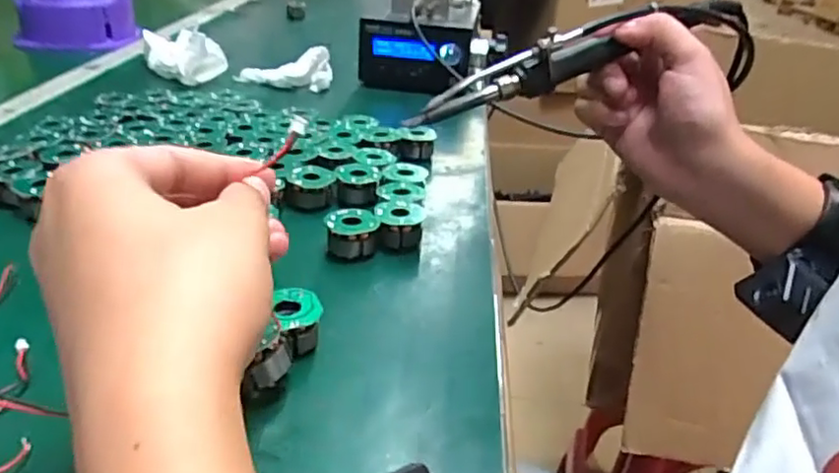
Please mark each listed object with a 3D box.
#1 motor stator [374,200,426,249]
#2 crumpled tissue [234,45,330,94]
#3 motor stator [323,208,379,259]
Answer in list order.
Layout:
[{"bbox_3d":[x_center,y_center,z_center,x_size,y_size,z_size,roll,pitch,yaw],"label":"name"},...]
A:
[{"bbox_3d":[-0.012,-0.006,0.394,0.030,0.021,0.030,2,30,-5],"label":"motor stator"},{"bbox_3d":[-0.143,-0.172,0.663,0.097,0.042,0.028,-3,27,9],"label":"crumpled tissue"},{"bbox_3d":[-0.041,0.000,0.378,0.027,0.024,0.025,-13,34,-29],"label":"motor stator"}]

